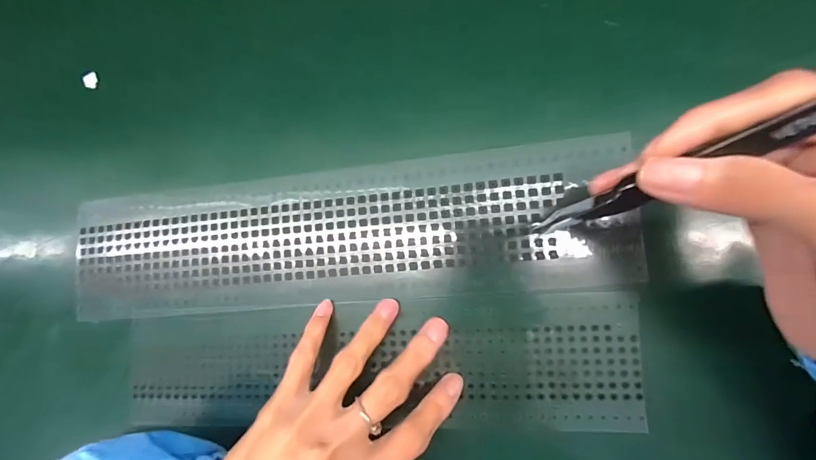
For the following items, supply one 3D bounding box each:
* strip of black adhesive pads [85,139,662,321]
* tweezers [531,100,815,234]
[{"bbox_3d":[-0.049,0.005,0.213,0.342,0.010,0.081,-4,84,7],"label":"strip of black adhesive pads"},{"bbox_3d":[0.097,-0.022,0.115,0.114,0.009,0.010,-29,80,36],"label":"tweezers"}]

